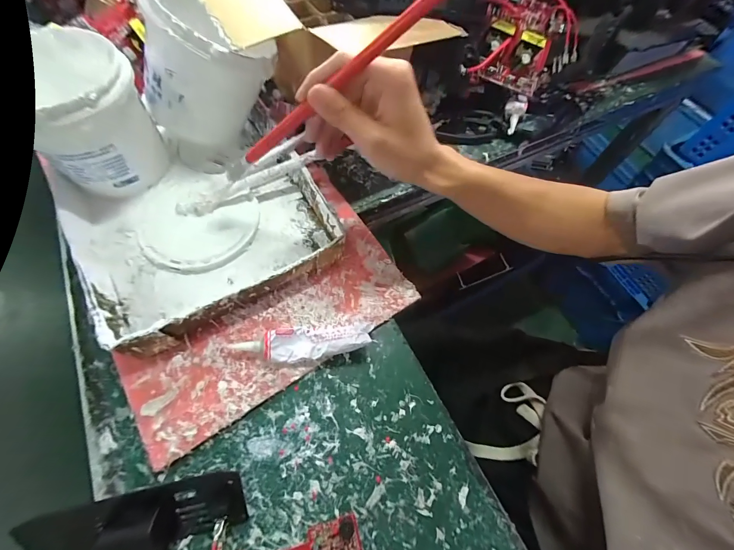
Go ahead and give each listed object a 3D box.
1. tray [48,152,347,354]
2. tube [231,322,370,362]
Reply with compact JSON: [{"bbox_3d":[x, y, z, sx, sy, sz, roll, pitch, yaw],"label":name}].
[{"bbox_3d":[-0.174,-0.060,0.339,0.232,0.039,0.225,-32,70,-17],"label":"tray"},{"bbox_3d":[-0.058,0.065,0.298,0.123,0.025,0.029,-3,64,-4],"label":"tube"}]

